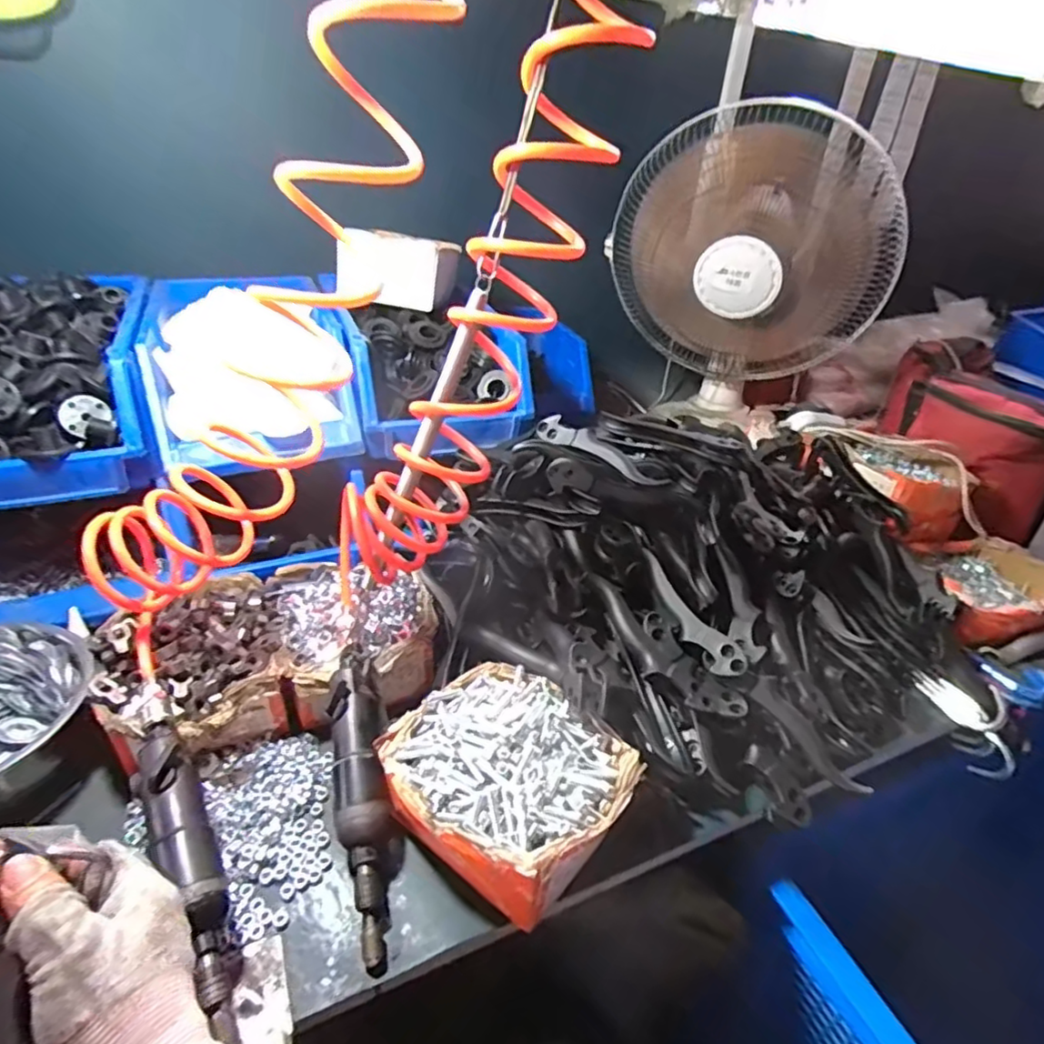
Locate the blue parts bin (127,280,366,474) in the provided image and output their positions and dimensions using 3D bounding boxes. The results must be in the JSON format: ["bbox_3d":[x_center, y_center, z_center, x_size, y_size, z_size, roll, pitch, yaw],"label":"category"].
[{"bbox_3d":[-0.319,-0.184,0.714,0.203,0.124,0.332,-9,35,-20],"label":"blue parts bin"}]

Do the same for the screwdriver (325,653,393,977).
[{"bbox_3d":[-0.124,0.209,0.474,0.043,0.046,0.231,-6,56,-15],"label":"screwdriver"}]

